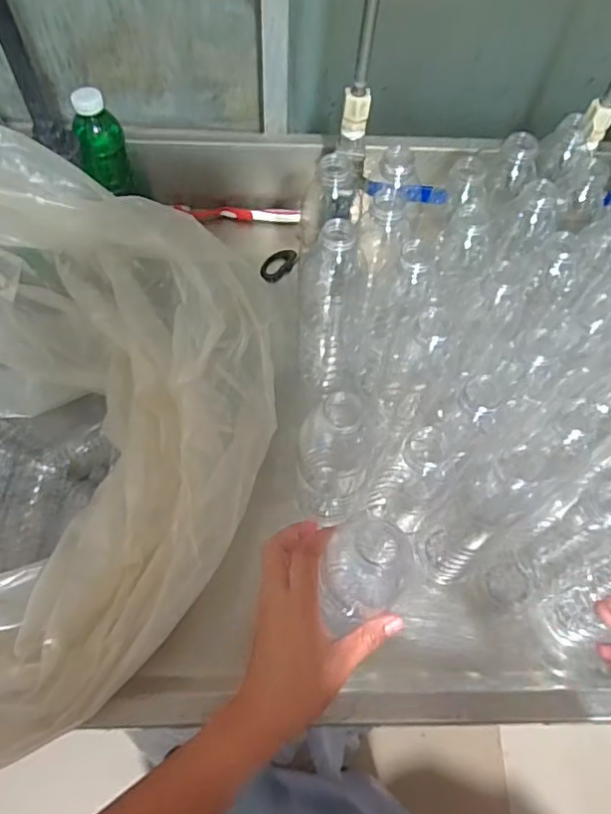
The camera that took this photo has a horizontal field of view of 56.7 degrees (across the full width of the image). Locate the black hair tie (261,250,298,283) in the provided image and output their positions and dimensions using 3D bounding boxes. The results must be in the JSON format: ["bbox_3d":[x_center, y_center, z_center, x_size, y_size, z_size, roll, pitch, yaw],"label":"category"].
[{"bbox_3d":[-0.033,-0.175,0.696,0.050,0.007,0.029,-38,95,-3],"label":"black hair tie"}]

